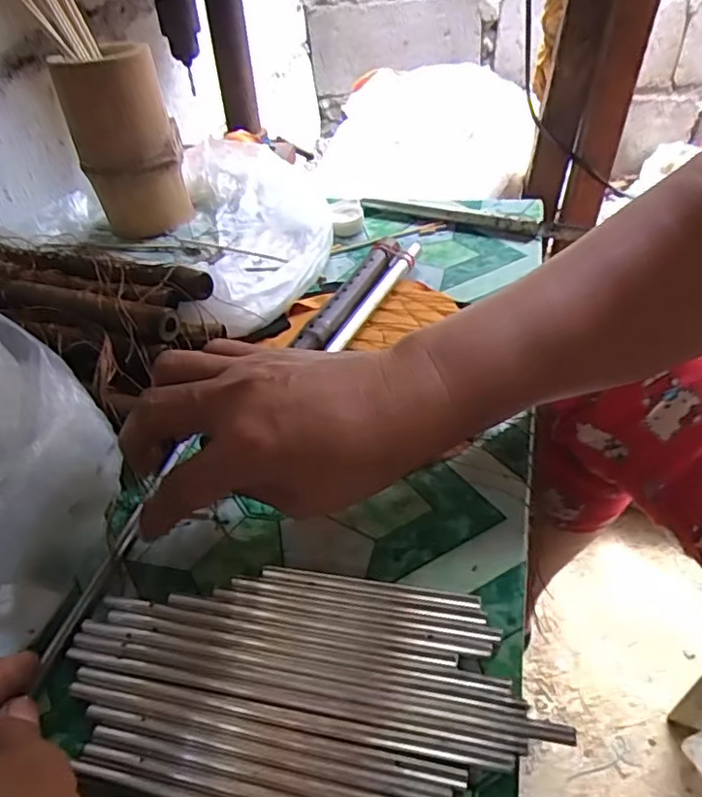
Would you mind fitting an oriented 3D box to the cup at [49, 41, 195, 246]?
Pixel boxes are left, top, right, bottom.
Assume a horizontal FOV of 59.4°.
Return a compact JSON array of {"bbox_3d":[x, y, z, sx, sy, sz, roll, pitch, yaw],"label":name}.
[{"bbox_3d":[-0.196,-0.224,0.539,0.081,0.139,0.079,-20,43,-14],"label":"cup"}]

